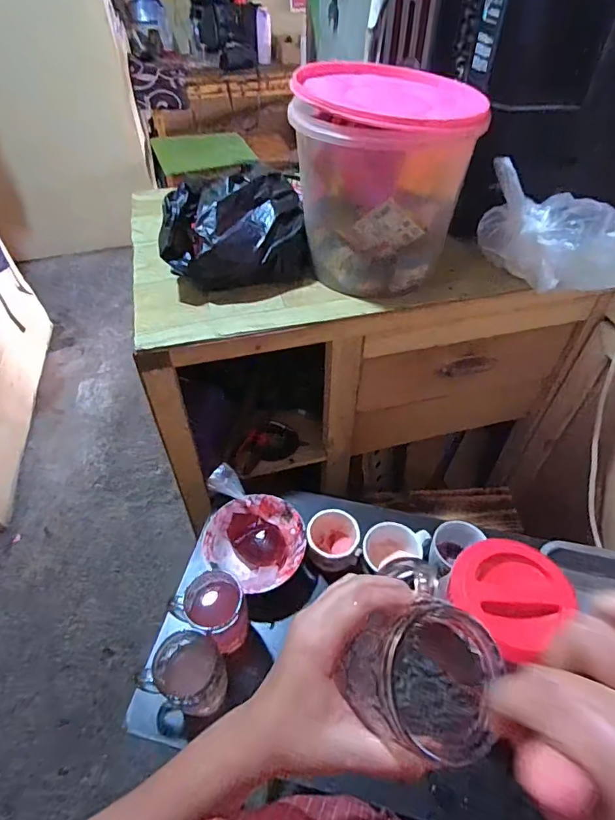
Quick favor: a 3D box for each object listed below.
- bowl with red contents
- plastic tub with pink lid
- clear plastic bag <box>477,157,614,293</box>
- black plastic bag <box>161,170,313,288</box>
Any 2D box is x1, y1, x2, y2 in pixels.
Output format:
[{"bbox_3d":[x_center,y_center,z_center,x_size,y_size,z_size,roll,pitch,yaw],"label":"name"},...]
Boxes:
[{"bbox_3d":[-0.075,0.206,0.726,0.145,0.055,0.135,-1,49,1],"label":"bowl with red contents"},{"bbox_3d":[0.104,-0.329,0.688,0.225,0.237,0.209,-1,49,1],"label":"plastic tub with pink lid"},{"bbox_3d":[0.355,-0.246,0.682,0.218,0.123,0.112,24,54,21],"label":"clear plastic bag"},{"bbox_3d":[-0.111,-0.265,0.715,0.217,0.113,0.132,-14,50,-9],"label":"black plastic bag"}]

